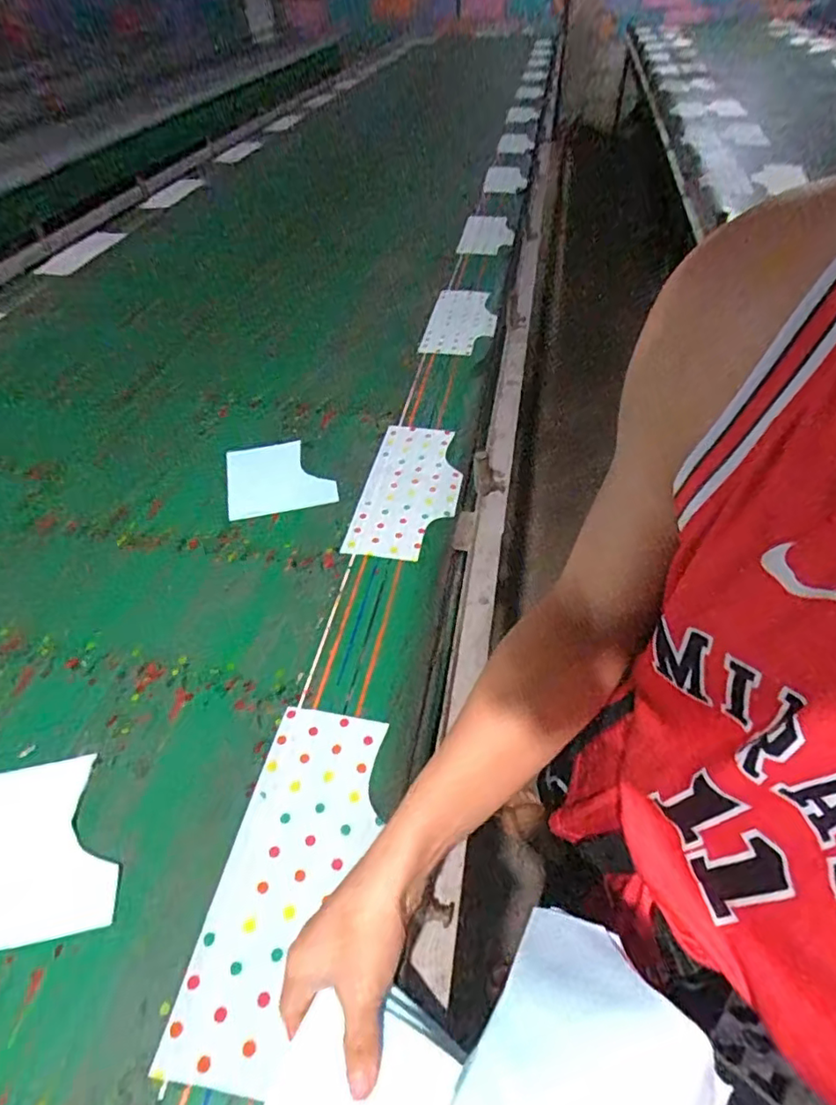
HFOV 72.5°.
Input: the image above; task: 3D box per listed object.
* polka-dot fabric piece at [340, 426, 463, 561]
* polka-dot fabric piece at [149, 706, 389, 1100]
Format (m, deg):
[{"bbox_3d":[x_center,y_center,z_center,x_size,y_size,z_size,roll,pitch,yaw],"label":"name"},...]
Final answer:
[{"bbox_3d":[-0.008,-0.099,0.831,0.134,0.007,0.281,6,47,8],"label":"polka-dot fabric piece"},{"bbox_3d":[-0.107,0.269,0.490,0.112,0.005,0.281,7,47,9],"label":"polka-dot fabric piece"}]

